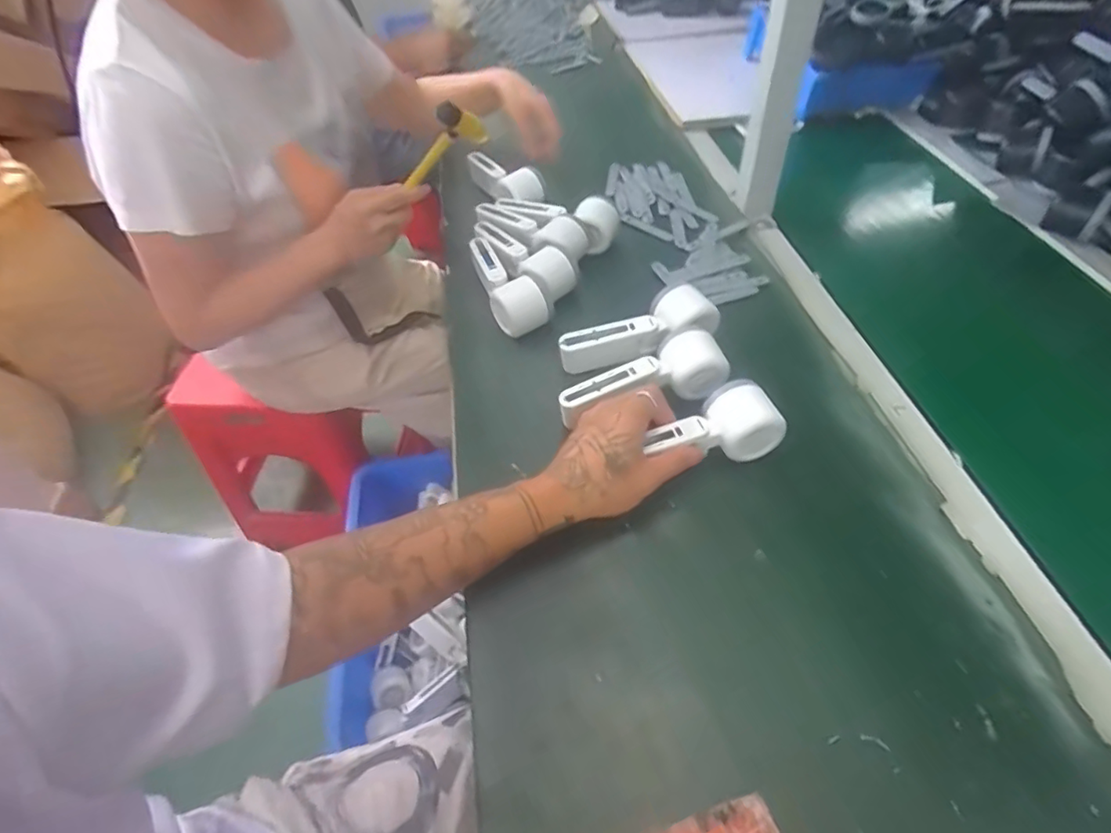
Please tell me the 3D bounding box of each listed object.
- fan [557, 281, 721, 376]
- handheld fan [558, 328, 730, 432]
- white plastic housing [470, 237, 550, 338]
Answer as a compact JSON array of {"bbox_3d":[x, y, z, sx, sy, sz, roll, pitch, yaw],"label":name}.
[{"bbox_3d":[0.085,-0.090,0.597,0.167,0.051,0.054,-22,51,2],"label":"fan"},{"bbox_3d":[0.083,-0.033,0.557,0.162,0.043,0.055,-20,51,-4],"label":"handheld fan"},{"bbox_3d":[-0.057,-0.161,0.669,0.063,0.045,0.145,-17,51,-11],"label":"white plastic housing"}]

